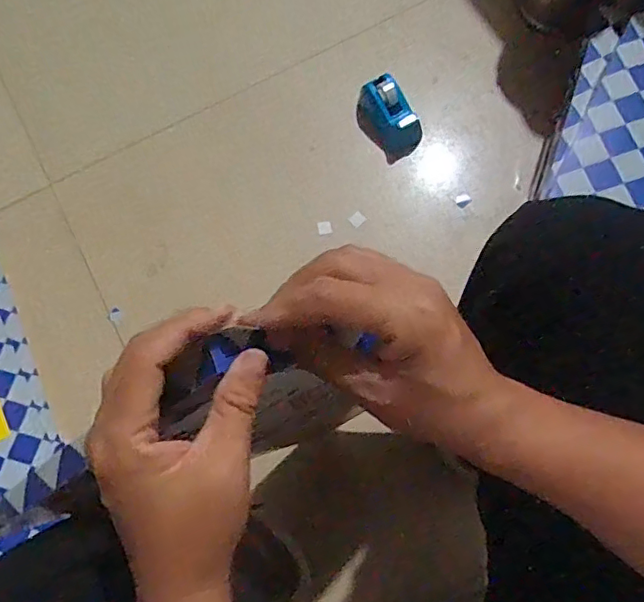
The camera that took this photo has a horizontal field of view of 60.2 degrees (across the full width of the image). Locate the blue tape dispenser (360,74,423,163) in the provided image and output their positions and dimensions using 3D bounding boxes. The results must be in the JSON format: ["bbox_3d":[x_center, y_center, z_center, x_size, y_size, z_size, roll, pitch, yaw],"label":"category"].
[{"bbox_3d":[0.106,-0.285,0.866,0.060,0.061,0.124,-27,76,-4],"label":"blue tape dispenser"}]

